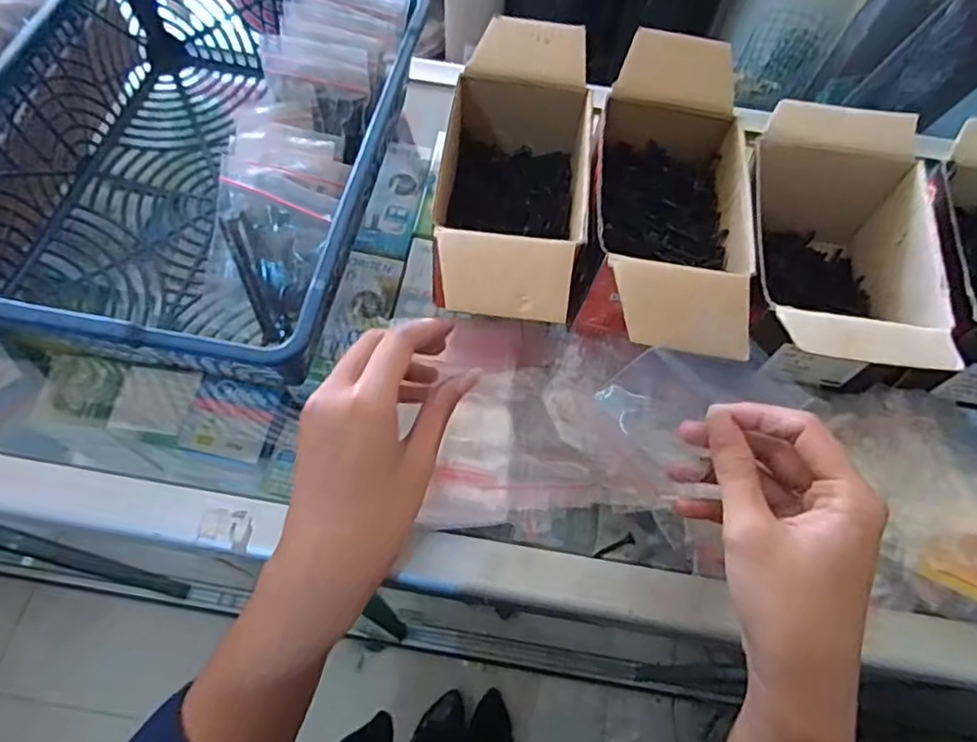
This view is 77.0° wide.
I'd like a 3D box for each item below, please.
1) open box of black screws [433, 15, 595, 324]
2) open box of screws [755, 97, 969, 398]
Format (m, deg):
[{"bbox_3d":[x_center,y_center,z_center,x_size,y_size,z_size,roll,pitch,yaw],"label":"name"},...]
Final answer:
[{"bbox_3d":[0.017,-0.115,0.375,0.089,0.067,0.219,3,64,-1],"label":"open box of black screws"},{"bbox_3d":[0.196,-0.060,0.357,0.103,0.085,0.164,9,64,1],"label":"open box of screws"}]

